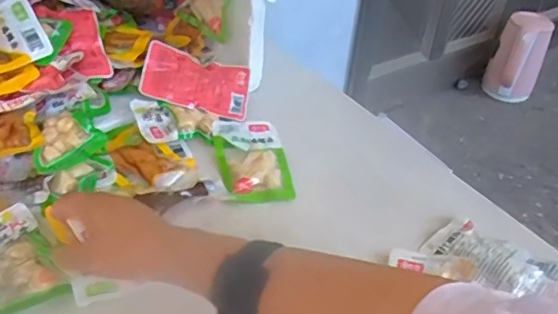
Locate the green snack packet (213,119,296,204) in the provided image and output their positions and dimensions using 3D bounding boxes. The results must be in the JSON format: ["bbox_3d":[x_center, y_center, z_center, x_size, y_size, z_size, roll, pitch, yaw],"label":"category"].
[{"bbox_3d":[-0.033,0.000,0.671,0.082,0.011,0.158,-3,38,-9],"label":"green snack packet"}]

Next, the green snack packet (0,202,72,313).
[{"bbox_3d":[-0.245,0.093,0.514,0.064,0.014,0.119,-21,44,-29],"label":"green snack packet"}]

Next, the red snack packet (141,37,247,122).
[{"bbox_3d":[-0.107,-0.099,0.732,0.137,0.010,0.078,16,68,-15],"label":"red snack packet"}]

